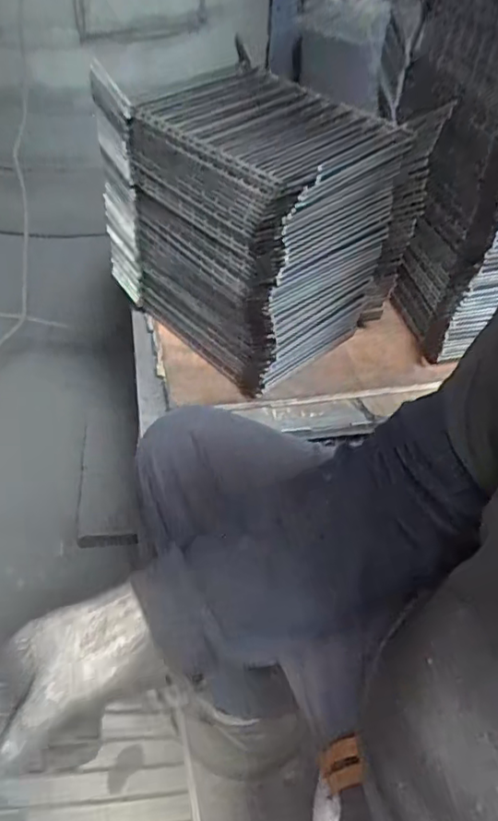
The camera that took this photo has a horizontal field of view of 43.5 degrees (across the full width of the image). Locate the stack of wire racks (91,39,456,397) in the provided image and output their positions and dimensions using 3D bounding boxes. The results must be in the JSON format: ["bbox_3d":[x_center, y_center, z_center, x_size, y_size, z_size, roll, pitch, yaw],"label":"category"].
[{"bbox_3d":[0.007,-0.218,0.730,0.281,0.260,0.230,37,55,26],"label":"stack of wire racks"}]

